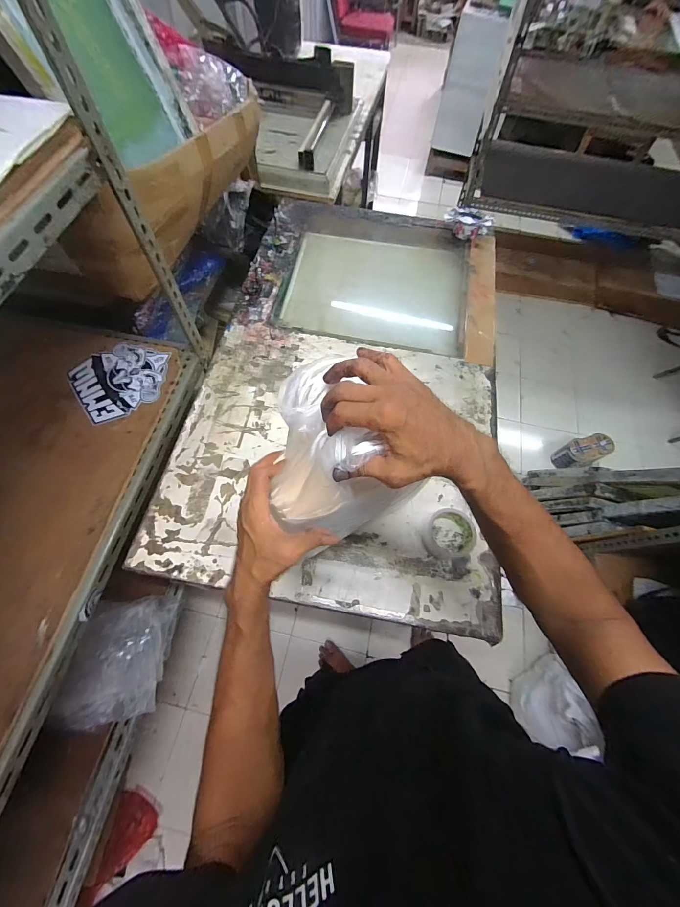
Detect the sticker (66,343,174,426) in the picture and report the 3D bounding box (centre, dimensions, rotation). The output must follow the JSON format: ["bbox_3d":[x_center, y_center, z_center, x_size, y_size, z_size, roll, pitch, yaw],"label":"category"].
[{"bbox_3d":[-0.496,-0.175,0.762,0.202,0.009,0.185,-34,74,-18],"label":"sticker"}]

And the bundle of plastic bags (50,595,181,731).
[{"bbox_3d":[-0.546,0.499,0.821,0.212,0.120,0.280,3,65,-1],"label":"bundle of plastic bags"}]

